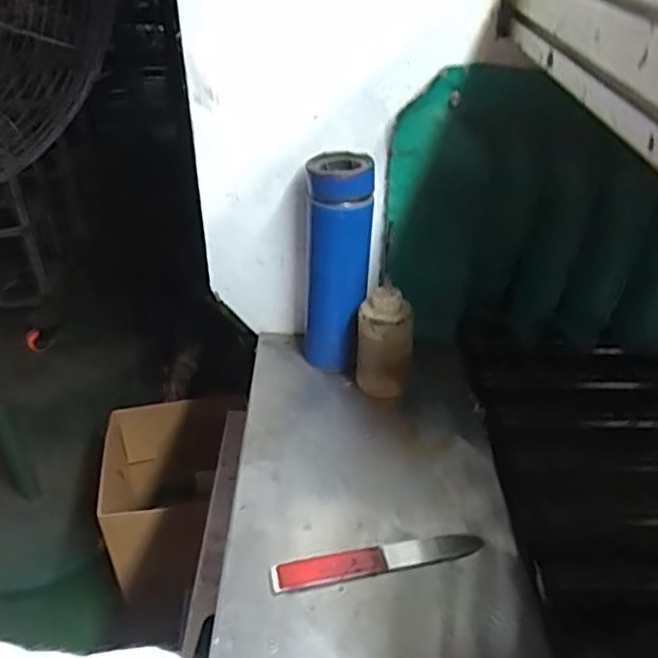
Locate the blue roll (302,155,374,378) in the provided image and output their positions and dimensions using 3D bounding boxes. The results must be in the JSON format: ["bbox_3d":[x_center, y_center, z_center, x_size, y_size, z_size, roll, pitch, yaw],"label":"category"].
[{"bbox_3d":[0.007,-0.060,0.643,0.069,0.213,0.062,4,35,7],"label":"blue roll"}]

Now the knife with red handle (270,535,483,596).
[{"bbox_3d":[0.037,0.177,0.491,0.160,0.004,0.026,-8,42,-10],"label":"knife with red handle"}]

